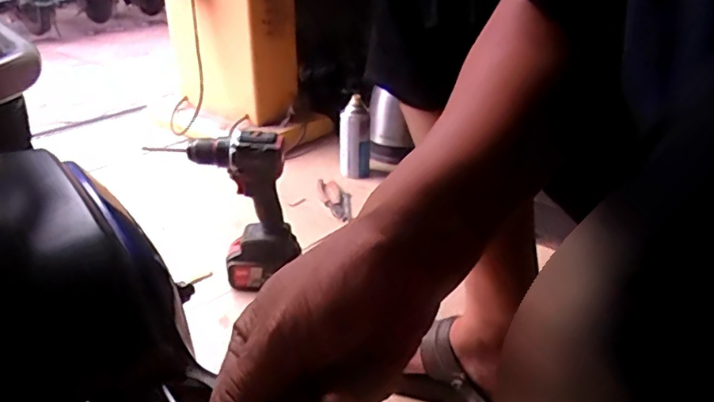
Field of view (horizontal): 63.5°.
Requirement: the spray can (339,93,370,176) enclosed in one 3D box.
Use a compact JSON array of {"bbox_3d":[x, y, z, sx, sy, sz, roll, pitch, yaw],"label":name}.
[{"bbox_3d":[-0.004,-0.132,1.232,0.068,0.158,0.059,3,28,2],"label":"spray can"}]

